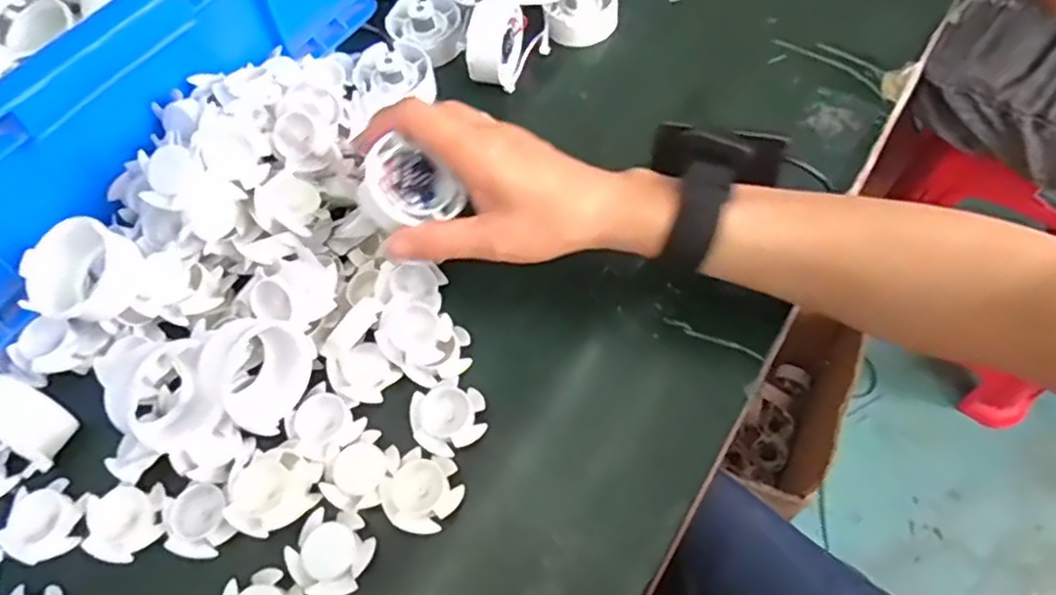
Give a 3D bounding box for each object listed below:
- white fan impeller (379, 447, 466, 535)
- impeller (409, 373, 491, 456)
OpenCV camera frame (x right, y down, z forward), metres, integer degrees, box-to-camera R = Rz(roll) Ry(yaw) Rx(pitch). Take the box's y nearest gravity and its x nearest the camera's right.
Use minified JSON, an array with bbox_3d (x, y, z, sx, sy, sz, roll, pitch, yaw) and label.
[{"bbox_3d":[-0.054,0.099,0.351,0.037,0.009,0.040,-1,61,2],"label":"white fan impeller"},{"bbox_3d":[-0.043,0.064,0.372,0.040,0.011,0.037,-1,61,2],"label":"impeller"}]

